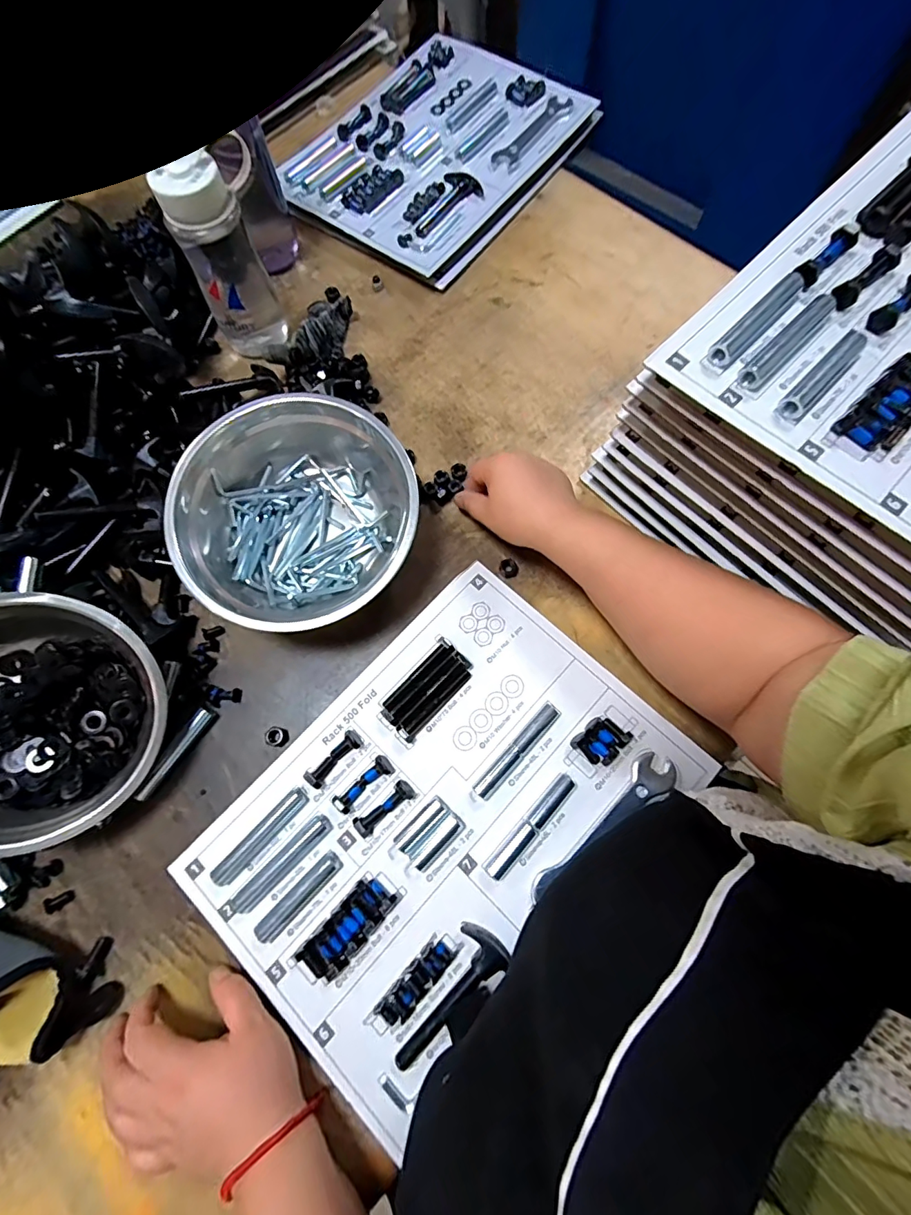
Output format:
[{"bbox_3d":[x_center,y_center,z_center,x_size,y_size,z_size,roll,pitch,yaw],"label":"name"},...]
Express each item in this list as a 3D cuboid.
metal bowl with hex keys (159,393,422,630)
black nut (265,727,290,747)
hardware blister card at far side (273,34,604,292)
[{"bbox_3d":[-0.149,-0.081,0.443,0.196,0.091,0.198,-1,72,2],"label":"metal bowl with hex keys"},{"bbox_3d":[-0.158,0.114,0.425,0.021,0.009,0.017,9,73,5],"label":"black nut"},{"bbox_3d":[-0.019,-0.596,0.628,0.265,0.034,0.372,35,77,13],"label":"hardware blister card at far side"}]

